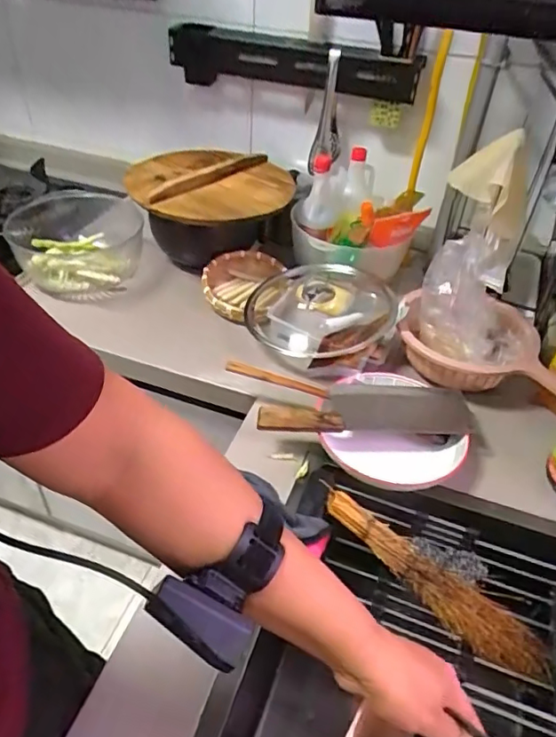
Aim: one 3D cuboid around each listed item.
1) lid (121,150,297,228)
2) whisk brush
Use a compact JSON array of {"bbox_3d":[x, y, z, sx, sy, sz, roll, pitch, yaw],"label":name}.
[{"bbox_3d":[-0.128,-0.343,0.992,0.293,0.055,0.267,3,42,-2],"label":"lid"},{"bbox_3d":[0.185,0.253,0.651,0.298,0.039,0.060,37,49,11],"label":"whisk brush"}]

